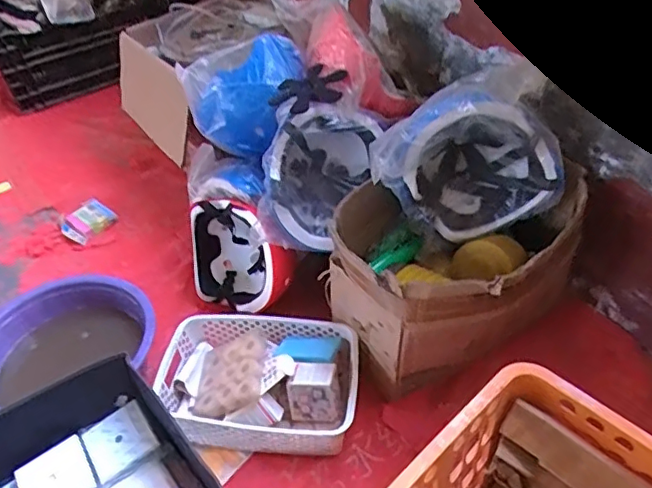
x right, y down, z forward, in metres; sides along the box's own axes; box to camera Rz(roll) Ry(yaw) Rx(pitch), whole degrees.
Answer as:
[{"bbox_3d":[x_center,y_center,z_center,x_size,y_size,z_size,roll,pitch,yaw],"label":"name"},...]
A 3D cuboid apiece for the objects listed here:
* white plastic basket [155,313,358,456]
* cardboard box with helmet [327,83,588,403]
[{"bbox_3d":[-0.099,0.208,0.878,0.297,0.078,0.209,0,43,7],"label":"white plastic basket"},{"bbox_3d":[0.200,-0.026,0.835,0.375,0.354,0.268,-30,48,-24],"label":"cardboard box with helmet"}]

